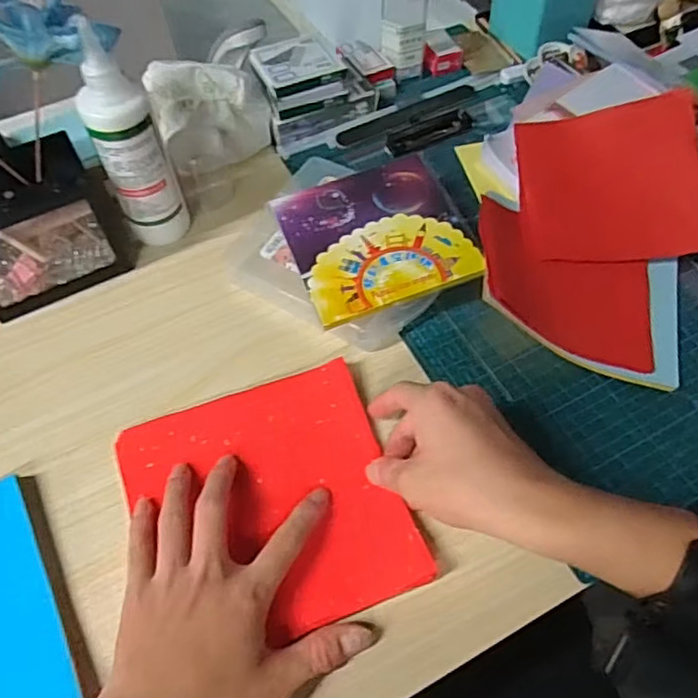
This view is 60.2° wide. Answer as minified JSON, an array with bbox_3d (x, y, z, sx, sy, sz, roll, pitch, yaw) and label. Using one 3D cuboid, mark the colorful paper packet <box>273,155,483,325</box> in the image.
[{"bbox_3d":[0.023,-0.097,0.498,0.141,0.006,0.143,-19,60,-6],"label":"colorful paper packet"}]

